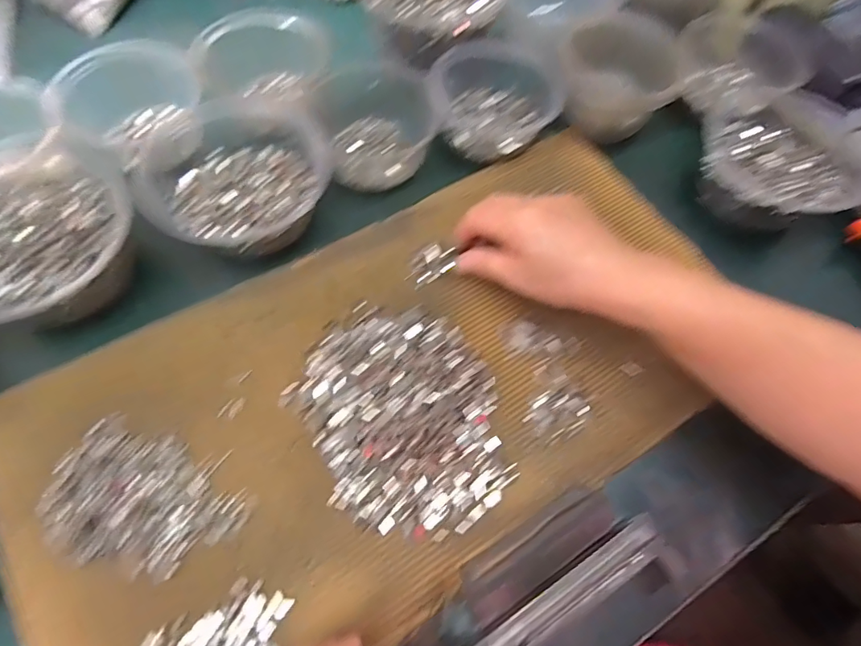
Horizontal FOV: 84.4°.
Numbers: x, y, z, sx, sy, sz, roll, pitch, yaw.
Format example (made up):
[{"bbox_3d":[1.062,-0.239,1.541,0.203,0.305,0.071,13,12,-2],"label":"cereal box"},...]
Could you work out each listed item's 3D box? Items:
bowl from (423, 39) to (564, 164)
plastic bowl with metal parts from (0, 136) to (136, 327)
[{"bbox_3d":[0.060,-0.209,0.437,0.113,0.058,0.110,2,65,-4],"label":"bowl"},{"bbox_3d":[-0.283,-0.063,0.347,0.131,0.054,0.142,2,65,-4],"label":"plastic bowl with metal parts"}]

